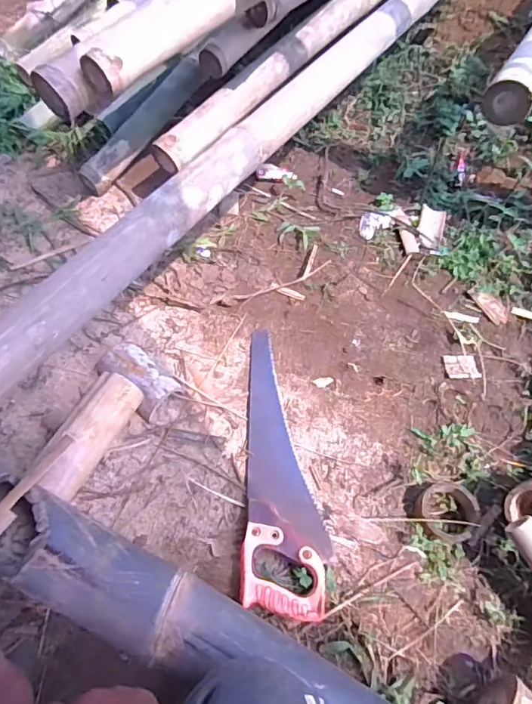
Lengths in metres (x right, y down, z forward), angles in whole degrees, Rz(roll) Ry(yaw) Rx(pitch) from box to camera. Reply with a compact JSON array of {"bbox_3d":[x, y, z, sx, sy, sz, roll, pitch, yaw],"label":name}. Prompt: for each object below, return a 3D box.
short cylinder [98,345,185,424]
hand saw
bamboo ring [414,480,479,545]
[{"bbox_3d":[-0.208,0.041,0.785,0.136,0.047,0.089,39,65,20],"label":"short cylinder"},{"bbox_3d":[0.030,0.153,0.736,0.116,0.032,0.436,2,58,-1],"label":"hand saw"},{"bbox_3d":[0.257,0.230,0.690,0.083,0.030,0.090,1,58,-1],"label":"bamboo ring"}]

